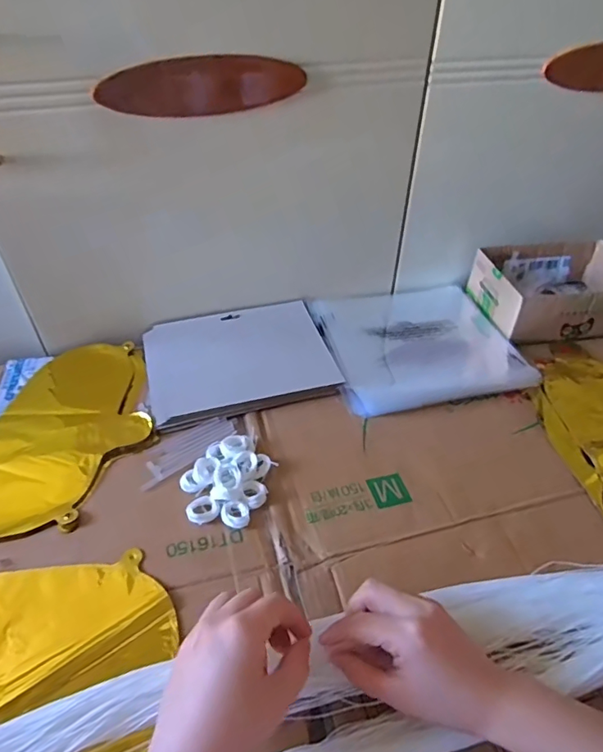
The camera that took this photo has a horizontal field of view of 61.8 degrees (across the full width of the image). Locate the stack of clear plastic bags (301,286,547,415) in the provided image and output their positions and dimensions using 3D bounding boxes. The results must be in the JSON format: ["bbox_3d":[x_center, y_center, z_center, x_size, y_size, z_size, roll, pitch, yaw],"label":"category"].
[{"bbox_3d":[0.139,-0.047,0.623,0.225,0.019,0.207,-9,43,-11],"label":"stack of clear plastic bags"}]

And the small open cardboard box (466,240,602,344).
[{"bbox_3d":[0.339,-0.117,0.674,0.195,0.066,0.147,-5,42,-6],"label":"small open cardboard box"}]

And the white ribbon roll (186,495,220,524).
[{"bbox_3d":[-0.087,0.118,0.443,0.028,0.014,0.021,-19,46,-20],"label":"white ribbon roll"}]

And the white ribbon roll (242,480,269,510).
[{"bbox_3d":[-0.042,0.108,0.455,0.023,0.014,0.026,-5,42,-6],"label":"white ribbon roll"}]

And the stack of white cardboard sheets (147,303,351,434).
[{"bbox_3d":[-0.074,-0.023,0.591,0.204,0.015,0.171,-11,43,-13],"label":"stack of white cardboard sheets"}]

